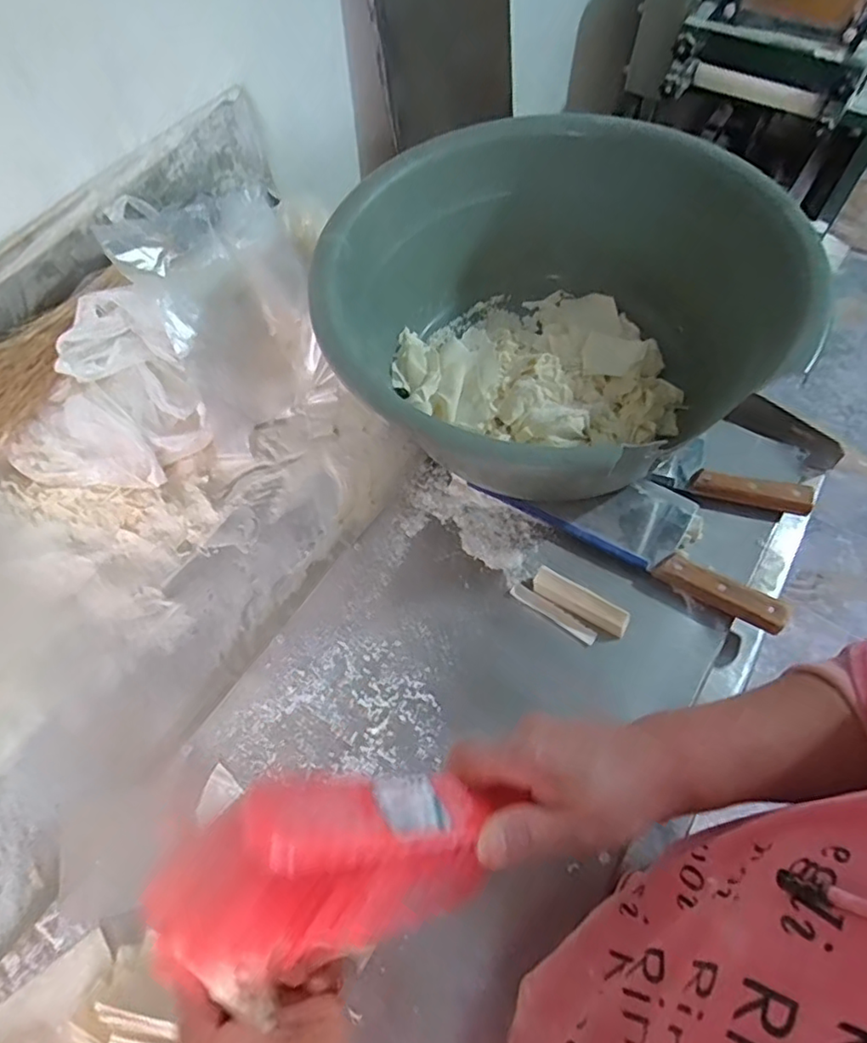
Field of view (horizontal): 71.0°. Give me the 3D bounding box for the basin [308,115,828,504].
[{"bbox_3d":[0.111,-0.209,0.620,0.450,0.187,0.373,-33,64,-18],"label":"basin"}]

